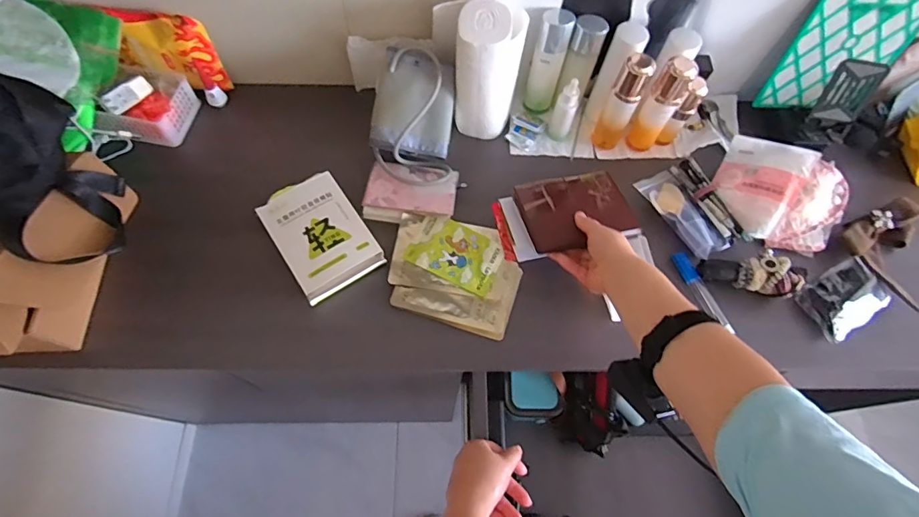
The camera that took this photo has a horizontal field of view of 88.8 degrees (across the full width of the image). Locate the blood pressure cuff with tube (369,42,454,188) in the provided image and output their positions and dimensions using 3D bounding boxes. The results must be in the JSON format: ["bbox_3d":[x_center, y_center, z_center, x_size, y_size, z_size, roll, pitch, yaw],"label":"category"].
[{"bbox_3d":[-0.068,-0.209,0.696,0.122,0.039,0.196,1,95,-10],"label":"blood pressure cuff with tube"}]

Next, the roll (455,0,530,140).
[{"bbox_3d":[0.042,-0.273,0.704,0.086,0.184,0.085,1,65,-2],"label":"roll"}]

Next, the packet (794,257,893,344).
[{"bbox_3d":[0.543,0.055,0.657,0.126,0.025,0.078,-27,69,-13],"label":"packet"}]

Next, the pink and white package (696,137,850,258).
[{"bbox_3d":[0.472,-0.096,0.689,0.182,0.060,0.146,38,70,14],"label":"pink and white package"}]

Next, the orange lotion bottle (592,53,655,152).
[{"bbox_3d":[0.244,-0.233,0.704,0.044,0.158,0.047,29,68,11],"label":"orange lotion bottle"}]

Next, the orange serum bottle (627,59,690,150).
[{"bbox_3d":[0.298,-0.225,0.701,0.047,0.165,0.038,29,68,11],"label":"orange serum bottle"}]

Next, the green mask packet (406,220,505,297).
[{"bbox_3d":[0.000,-0.009,0.669,0.121,0.010,0.093,29,68,11],"label":"green mask packet"}]

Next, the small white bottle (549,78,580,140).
[{"bbox_3d":[0.163,-0.228,0.729,0.031,0.105,0.027,20,66,7],"label":"small white bottle"}]

